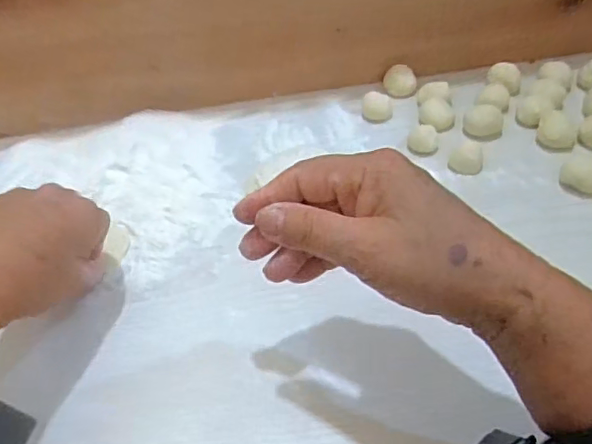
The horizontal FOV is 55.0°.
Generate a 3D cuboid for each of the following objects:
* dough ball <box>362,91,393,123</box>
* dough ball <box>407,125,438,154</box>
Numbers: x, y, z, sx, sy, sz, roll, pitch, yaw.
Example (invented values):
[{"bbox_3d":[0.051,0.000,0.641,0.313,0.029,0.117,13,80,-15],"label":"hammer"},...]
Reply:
[{"bbox_3d":[0.073,-0.105,0.514,0.026,0.016,0.021,3,49,9],"label":"dough ball"},{"bbox_3d":[0.107,-0.070,0.479,0.024,0.016,0.018,7,50,13],"label":"dough ball"}]

